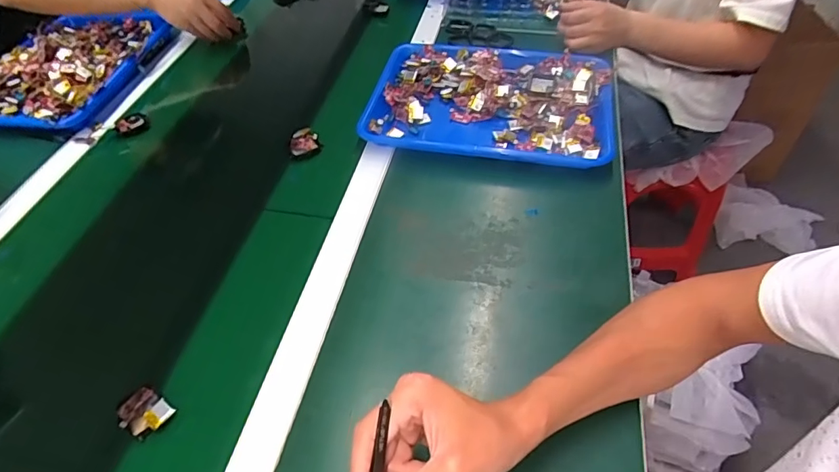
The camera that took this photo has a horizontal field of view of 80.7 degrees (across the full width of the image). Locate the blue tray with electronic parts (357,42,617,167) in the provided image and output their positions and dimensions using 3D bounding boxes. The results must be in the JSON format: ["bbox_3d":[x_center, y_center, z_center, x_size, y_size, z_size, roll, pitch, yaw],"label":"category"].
[{"bbox_3d":[0.102,-0.197,0.713,0.339,0.035,0.246,6,51,12],"label":"blue tray with electronic parts"}]

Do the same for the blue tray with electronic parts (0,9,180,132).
[{"bbox_3d":[-0.588,-0.288,0.829,0.240,0.060,0.331,3,50,9],"label":"blue tray with electronic parts"}]

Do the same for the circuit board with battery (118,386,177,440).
[{"bbox_3d":[-0.246,0.161,0.445,0.045,0.015,0.036,20,55,22],"label":"circuit board with battery"}]

